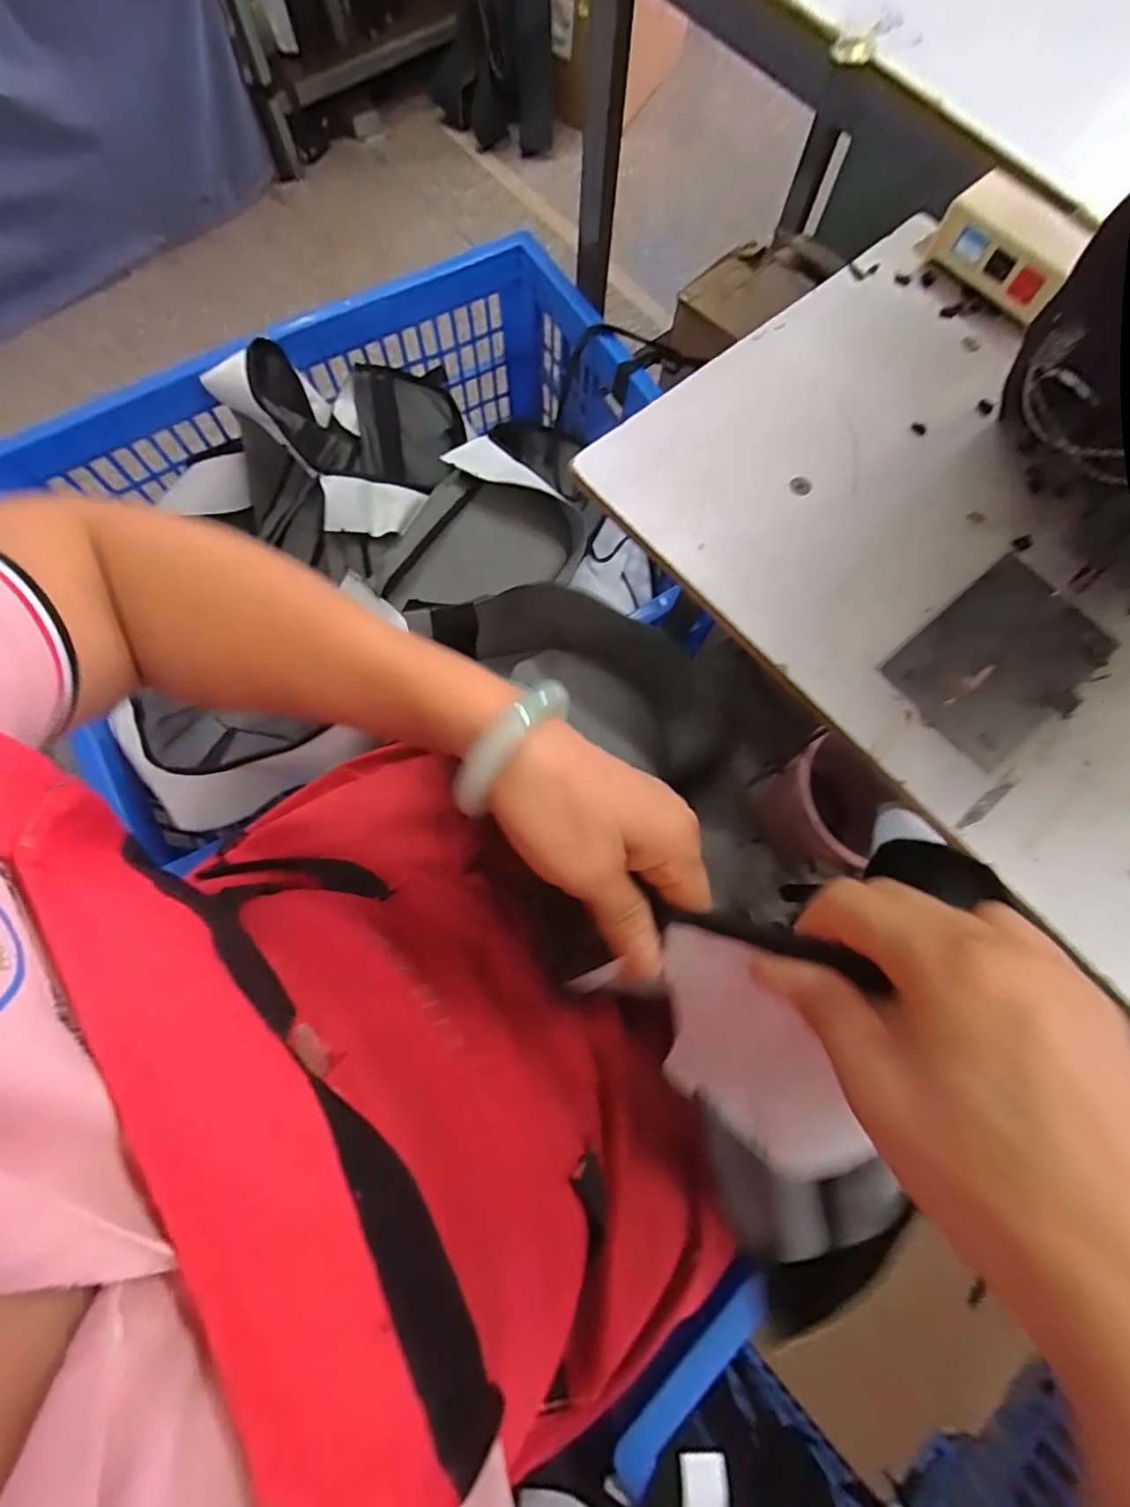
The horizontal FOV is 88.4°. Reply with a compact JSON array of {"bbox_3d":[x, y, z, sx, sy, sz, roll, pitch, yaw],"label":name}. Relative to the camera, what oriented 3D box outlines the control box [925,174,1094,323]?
[{"bbox_3d":[0.333,-0.386,0.446,0.036,0.059,0.096,-41,79,-12],"label":"control box"}]

